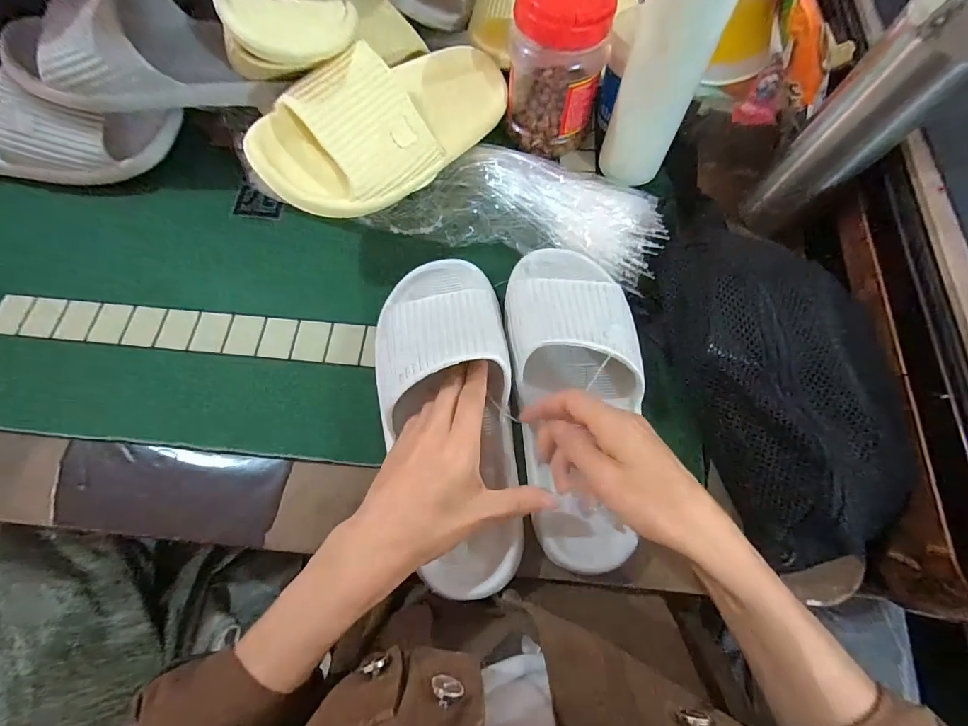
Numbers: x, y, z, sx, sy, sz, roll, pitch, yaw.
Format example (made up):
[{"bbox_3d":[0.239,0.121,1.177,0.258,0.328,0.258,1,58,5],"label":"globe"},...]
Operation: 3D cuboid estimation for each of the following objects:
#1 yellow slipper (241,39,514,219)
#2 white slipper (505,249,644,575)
[{"bbox_3d":[-0.070,-0.220,0.385,0.268,0.067,0.108,-42,103,-25],"label":"yellow slipper"},{"bbox_3d":[0.071,0.019,0.335,0.093,0.068,0.263,-1,76,1],"label":"white slipper"}]

